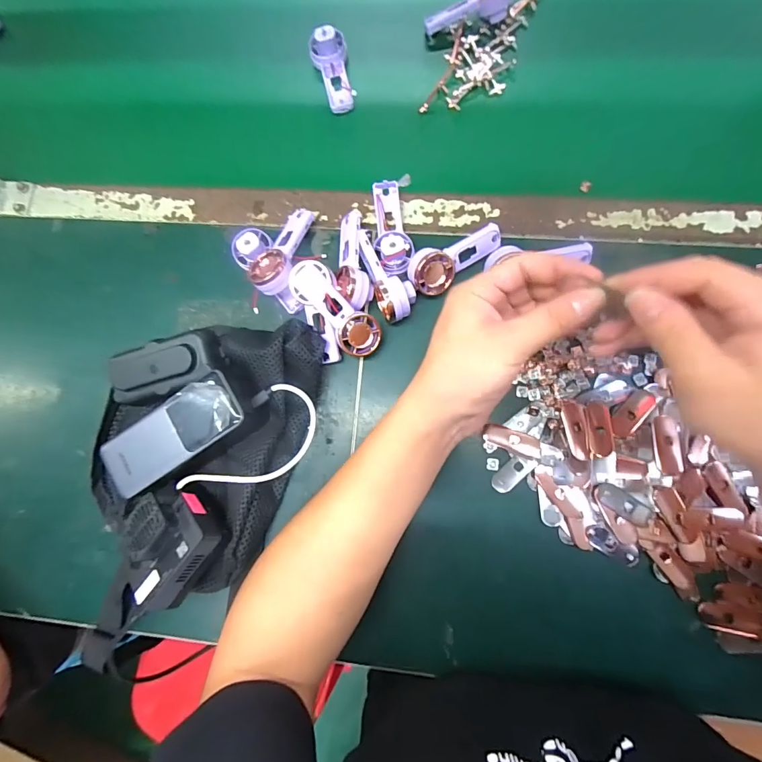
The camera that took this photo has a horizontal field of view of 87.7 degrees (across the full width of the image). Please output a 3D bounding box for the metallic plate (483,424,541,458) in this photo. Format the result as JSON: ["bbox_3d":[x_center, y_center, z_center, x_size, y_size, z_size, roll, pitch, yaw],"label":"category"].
[{"bbox_3d":[0.119,0.053,0.357,0.049,0.004,0.018,21,85,8],"label":"metallic plate"}]

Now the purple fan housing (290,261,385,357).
[{"bbox_3d":[-0.040,-0.065,0.359,0.038,0.028,0.100,-44,98,-1],"label":"purple fan housing"}]

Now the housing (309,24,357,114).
[{"bbox_3d":[-0.050,-0.331,0.422,0.038,0.024,0.084,-15,81,3],"label":"housing"}]

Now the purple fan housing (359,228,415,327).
[{"bbox_3d":[0.004,-0.100,0.371,0.034,0.038,0.091,-24,81,2],"label":"purple fan housing"}]

